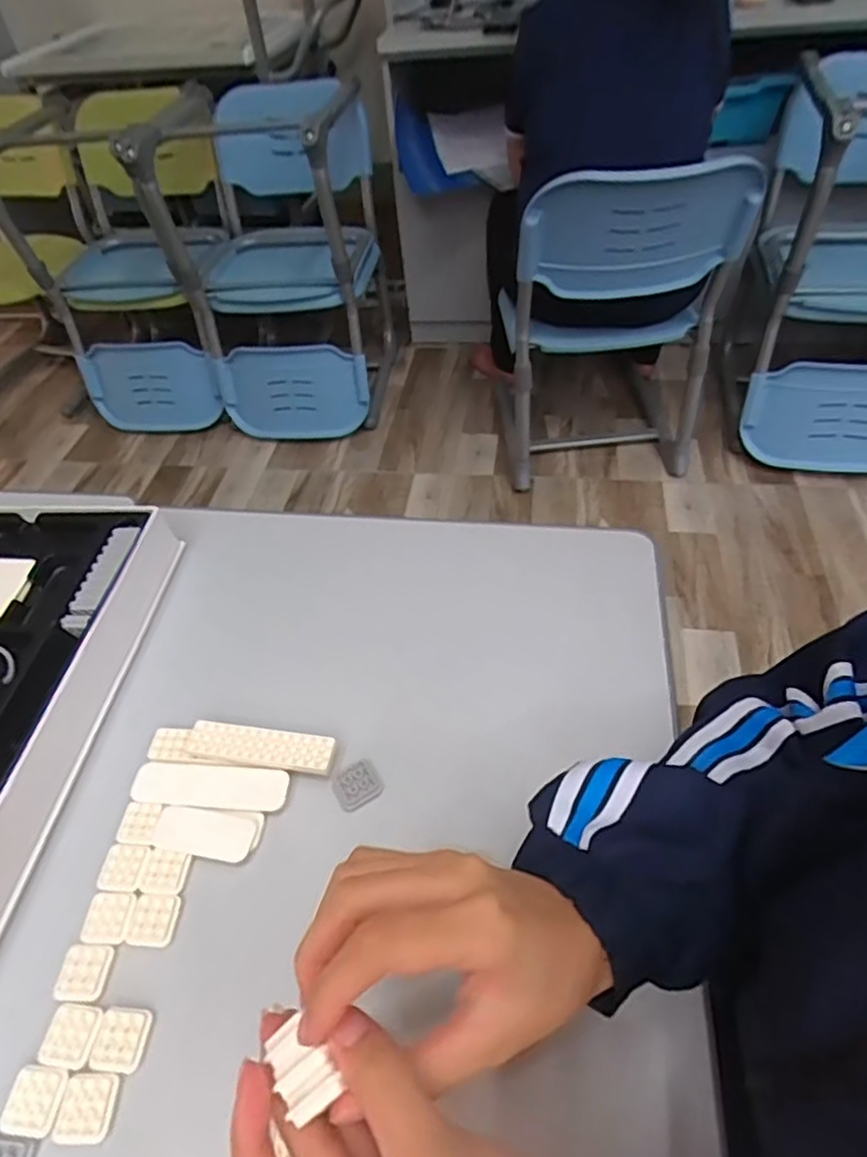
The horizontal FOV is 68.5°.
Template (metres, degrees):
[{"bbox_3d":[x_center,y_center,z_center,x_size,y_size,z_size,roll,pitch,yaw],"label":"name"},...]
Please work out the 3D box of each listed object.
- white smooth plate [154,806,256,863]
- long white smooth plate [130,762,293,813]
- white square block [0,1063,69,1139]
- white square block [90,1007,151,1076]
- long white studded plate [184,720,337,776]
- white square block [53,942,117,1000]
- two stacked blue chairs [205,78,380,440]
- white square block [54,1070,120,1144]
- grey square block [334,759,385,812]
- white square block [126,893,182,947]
[{"bbox_3d":[-0.149,0.166,0.413,0.065,0.010,0.027,5,50,10],"label":"white smooth plate"},{"bbox_3d":[-0.151,0.142,0.433,0.105,0.011,0.027,2,49,7],"label":"long white smooth plate"},{"bbox_3d":[-0.207,0.268,0.327,0.030,0.004,0.028,2,49,7],"label":"white square block"},{"bbox_3d":[-0.169,0.247,0.343,0.027,0.004,0.028,2,49,7],"label":"white square block"},{"bbox_3d":[-0.120,0.116,0.442,0.104,0.004,0.025,6,59,10],"label":"long white studded plate"},{"bbox_3d":[-0.201,0.225,0.365,0.030,0.004,0.027,-4,49,2],"label":"white square block"},{"bbox_3d":[-0.352,-0.745,1.588,0.405,0.683,0.413,3,49,8],"label":"two stacked blue chairs"},{"bbox_3d":[-0.178,0.270,0.325,0.027,0.004,0.028,-1,49,5],"label":"white square block"},{"bbox_3d":[-0.051,0.140,0.430,0.030,0.010,0.028,-32,54,-21],"label":"grey square block"},{"bbox_3d":[-0.167,0.204,0.381,0.027,0.005,0.027,-1,49,5],"label":"white square block"}]

